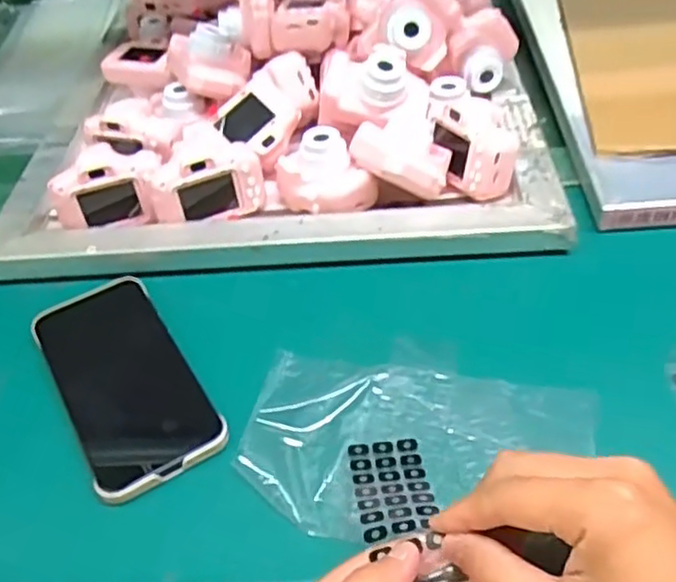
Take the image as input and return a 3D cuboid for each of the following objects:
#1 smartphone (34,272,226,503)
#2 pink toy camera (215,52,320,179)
[{"bbox_3d":[-0.130,0.047,0.421,0.074,0.013,0.160,-26,48,-18],"label":"smartphone"},{"bbox_3d":[-0.055,-0.144,0.571,0.057,0.047,0.099,24,71,6],"label":"pink toy camera"}]

